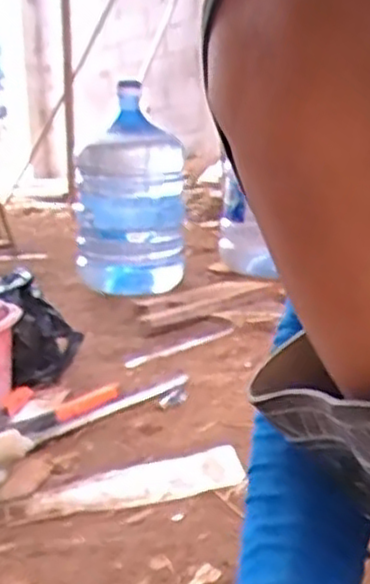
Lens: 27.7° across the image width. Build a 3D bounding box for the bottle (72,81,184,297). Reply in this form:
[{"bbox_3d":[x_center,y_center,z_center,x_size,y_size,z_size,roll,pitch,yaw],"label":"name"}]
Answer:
[{"bbox_3d":[-0.124,-0.202,1.687,0.252,0.435,0.252,-4,8,-7],"label":"bottle"}]

